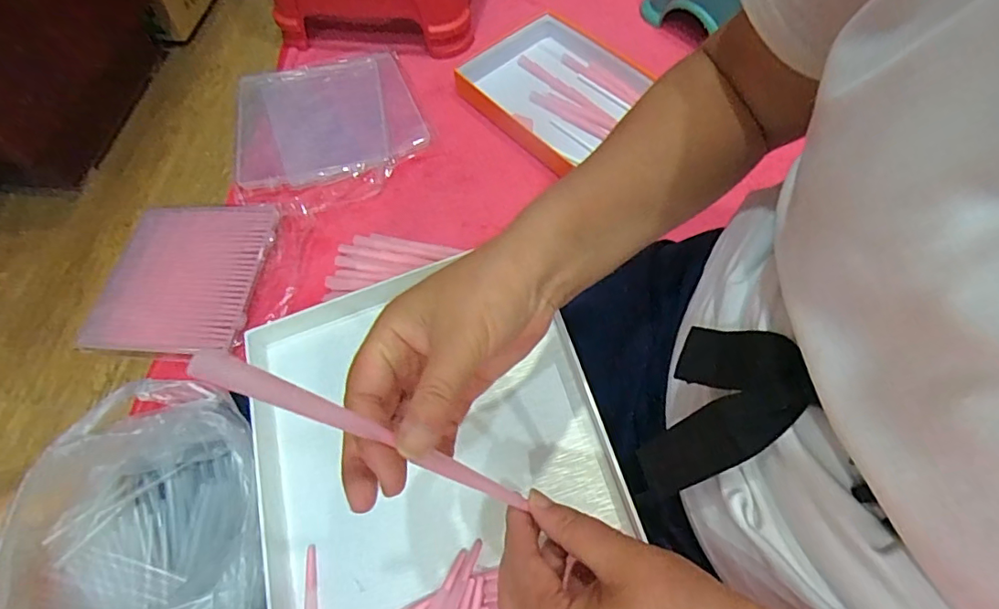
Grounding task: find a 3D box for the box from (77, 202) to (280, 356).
[{"bbox_3d":[-0.391,-0.035,0.664,0.200,0.027,0.207,4,63,6],"label":"box"}]

